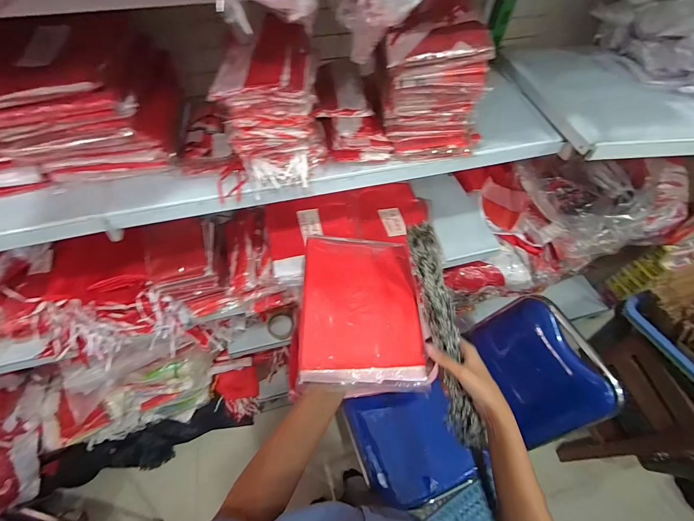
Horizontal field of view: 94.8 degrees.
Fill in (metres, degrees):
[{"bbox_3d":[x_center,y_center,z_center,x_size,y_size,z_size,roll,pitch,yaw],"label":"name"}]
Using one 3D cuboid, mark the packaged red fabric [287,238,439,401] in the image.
[{"bbox_3d":[0.019,0.071,0.519,0.205,0.046,0.264,-3,56,-3],"label":"packaged red fabric"}]

